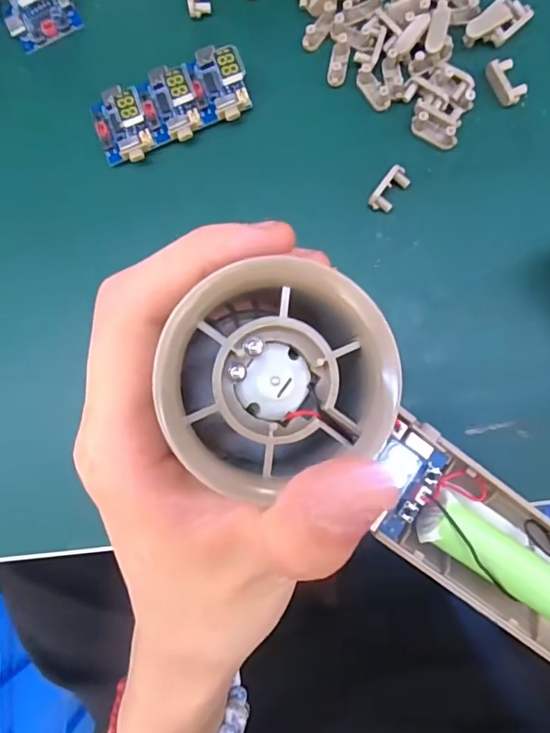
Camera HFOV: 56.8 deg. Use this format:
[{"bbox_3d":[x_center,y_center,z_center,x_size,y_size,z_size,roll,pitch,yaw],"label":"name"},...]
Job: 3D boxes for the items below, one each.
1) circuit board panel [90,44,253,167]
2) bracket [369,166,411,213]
[{"bbox_3d":[-0.044,-0.110,0.212,0.065,0.016,0.034,-23,85,3],"label":"circuit board panel"},{"bbox_3d":[0.046,-0.071,0.204,0.009,0.006,0.019,37,90,6],"label":"bracket"}]

